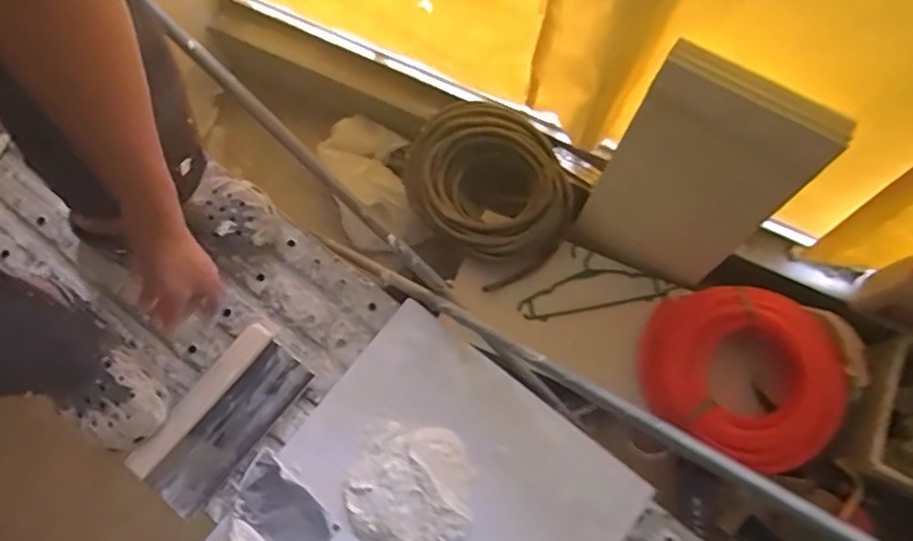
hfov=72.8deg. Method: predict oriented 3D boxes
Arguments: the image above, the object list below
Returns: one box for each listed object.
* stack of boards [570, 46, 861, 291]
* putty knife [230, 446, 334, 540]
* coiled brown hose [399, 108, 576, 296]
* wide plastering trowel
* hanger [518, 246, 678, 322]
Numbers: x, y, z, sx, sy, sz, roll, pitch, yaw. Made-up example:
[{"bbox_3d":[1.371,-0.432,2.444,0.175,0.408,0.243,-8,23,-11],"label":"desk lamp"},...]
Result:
[{"bbox_3d":[0.516,-0.185,1.428,0.359,0.737,0.056,41,68,13],"label":"stack of boards"},{"bbox_3d":[-0.277,0.359,0.798,0.140,0.036,0.204,41,77,11],"label":"putty knife"},{"bbox_3d":[0.085,-0.234,1.661,0.371,0.114,0.510,-41,77,-11],"label":"coiled brown hose"},{"bbox_3d":[-0.325,0.200,0.854,0.125,0.036,0.240,37,76,11],"label":"wide plastering trowel"},{"bbox_3d":[0.356,0.024,1.643,0.399,0.023,0.182,-12,66,0],"label":"hanger"}]

